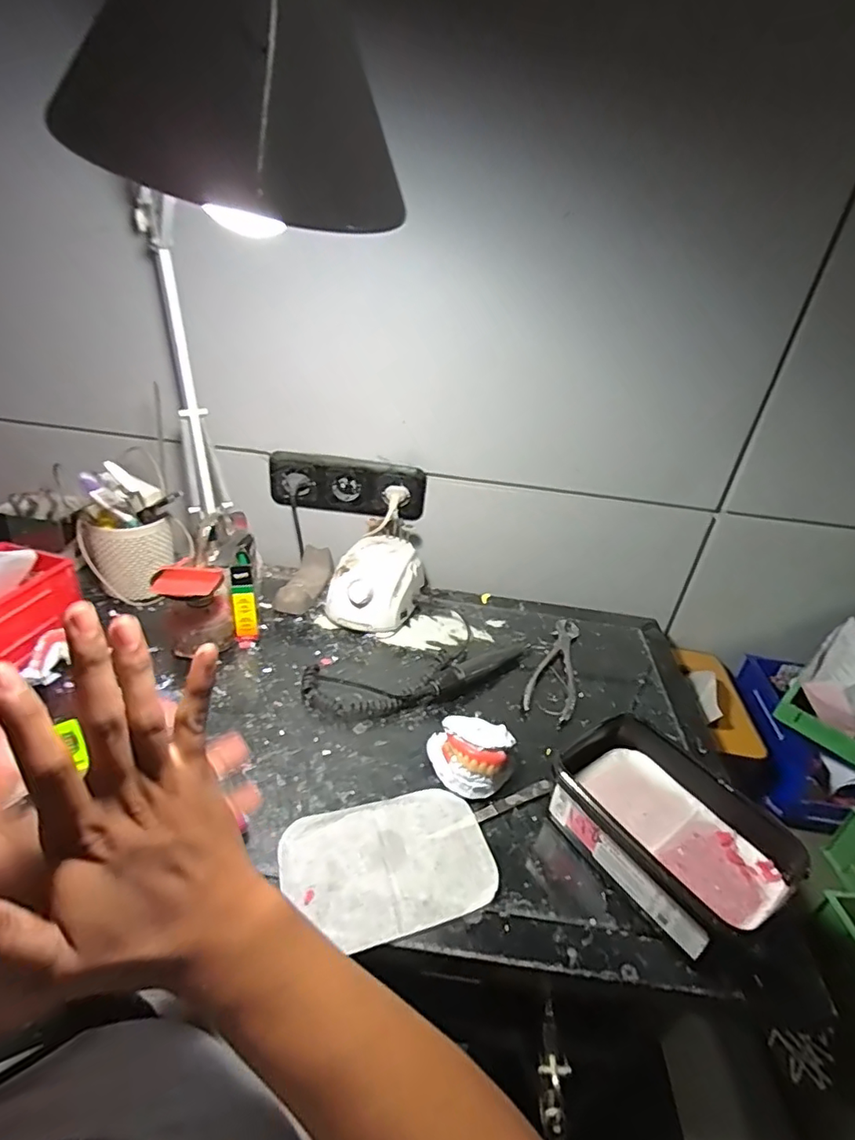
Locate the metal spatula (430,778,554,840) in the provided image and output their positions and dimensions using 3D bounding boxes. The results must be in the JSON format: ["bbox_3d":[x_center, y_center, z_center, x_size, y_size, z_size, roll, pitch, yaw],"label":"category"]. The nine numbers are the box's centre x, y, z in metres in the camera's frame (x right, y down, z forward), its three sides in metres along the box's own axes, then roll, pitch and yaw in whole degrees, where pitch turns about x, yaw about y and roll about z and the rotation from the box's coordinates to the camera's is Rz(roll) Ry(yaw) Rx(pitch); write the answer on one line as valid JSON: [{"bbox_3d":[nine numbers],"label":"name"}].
[{"bbox_3d":[0.064,0.224,0.514,0.136,0.004,0.012,-11,35,-27],"label":"metal spatula"}]

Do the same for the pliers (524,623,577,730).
[{"bbox_3d":[0.170,0.119,0.697,0.056,0.012,0.195,18,33,18],"label":"pliers"}]

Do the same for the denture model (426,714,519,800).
[{"bbox_3d":[0.041,0.180,0.536,0.085,0.050,0.068,13,32,10],"label":"denture model"}]

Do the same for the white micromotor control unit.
[{"bbox_3d":[-0.070,0.020,0.749,0.110,0.080,0.136,15,32,13],"label":"white micromotor control unit"}]

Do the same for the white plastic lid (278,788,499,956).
[{"bbox_3d":[-0.031,0.243,0.457,0.167,0.005,0.112,-5,33,-19],"label":"white plastic lid"}]

